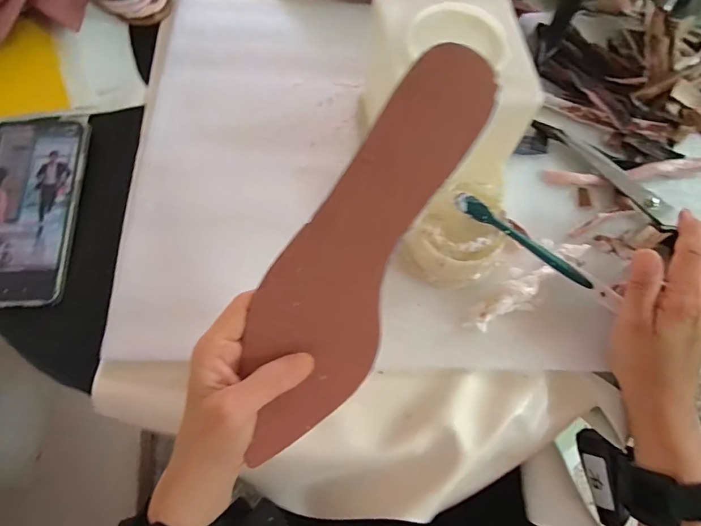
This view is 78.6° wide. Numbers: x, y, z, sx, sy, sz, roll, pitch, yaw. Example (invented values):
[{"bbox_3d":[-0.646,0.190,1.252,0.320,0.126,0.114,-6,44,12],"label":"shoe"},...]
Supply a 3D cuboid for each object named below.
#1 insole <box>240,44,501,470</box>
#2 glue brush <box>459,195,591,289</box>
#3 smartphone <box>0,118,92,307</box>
[{"bbox_3d":[-0.004,0.001,0.255,0.077,0.009,0.262,24,100,1],"label":"insole"},{"bbox_3d":[0.130,-0.015,0.320,0.124,0.007,0.012,31,73,-10],"label":"glue brush"},{"bbox_3d":[-0.267,-0.047,0.353,0.077,0.010,0.167,-1,74,-5],"label":"smartphone"}]

